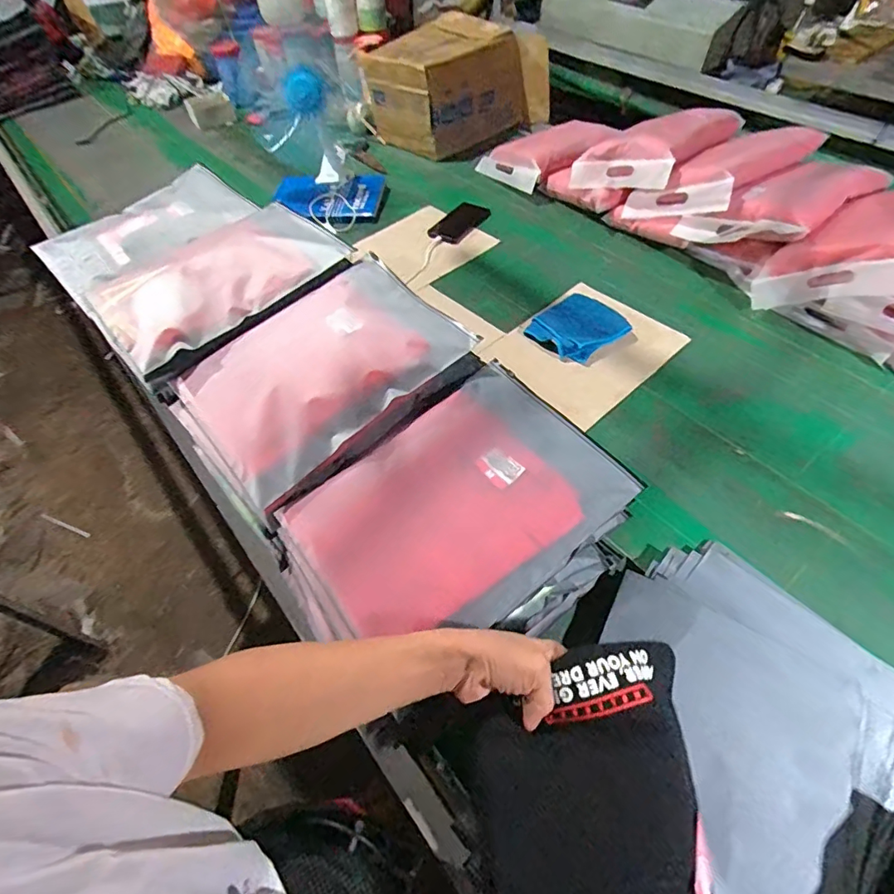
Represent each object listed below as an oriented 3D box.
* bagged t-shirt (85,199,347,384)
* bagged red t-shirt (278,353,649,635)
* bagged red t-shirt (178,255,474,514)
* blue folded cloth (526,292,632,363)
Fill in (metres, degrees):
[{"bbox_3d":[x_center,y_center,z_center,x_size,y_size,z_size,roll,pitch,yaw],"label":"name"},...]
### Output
[{"bbox_3d":[-0.354,-0.267,0.757,0.344,0.048,0.253,-38,60,-22],"label":"bagged t-shirt"},{"bbox_3d":[0.012,0.058,0.568,0.336,0.041,0.254,-34,58,-20],"label":"bagged red t-shirt"},{"bbox_3d":[-0.170,-0.114,0.655,0.338,0.026,0.253,-40,65,-15],"label":"bagged red t-shirt"},{"bbox_3d":[0.251,-0.232,0.948,0.162,0.025,0.143,-34,58,-20],"label":"blue folded cloth"}]

